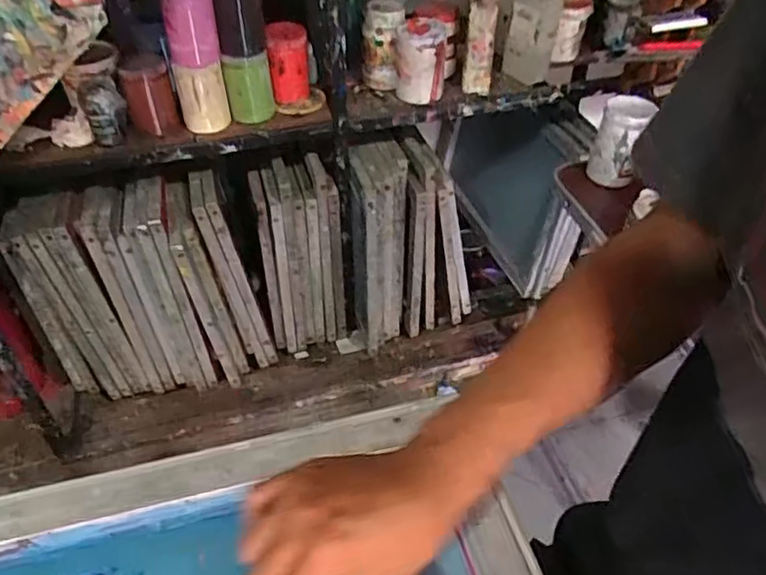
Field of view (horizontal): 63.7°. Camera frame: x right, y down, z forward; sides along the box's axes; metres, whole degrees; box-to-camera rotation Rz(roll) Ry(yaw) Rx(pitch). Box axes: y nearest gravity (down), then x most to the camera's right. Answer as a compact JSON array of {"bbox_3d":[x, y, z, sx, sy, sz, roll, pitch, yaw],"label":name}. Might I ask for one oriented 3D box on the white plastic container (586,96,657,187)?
[{"bbox_3d":[0.475,-0.292,1.233,0.094,0.162,0.086,15,46,8],"label":"white plastic container"}]

